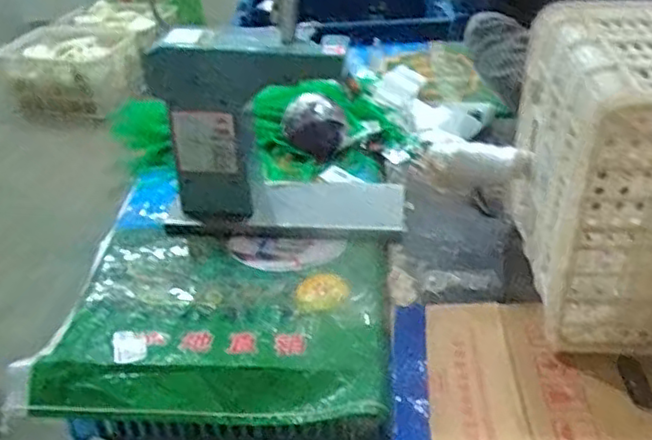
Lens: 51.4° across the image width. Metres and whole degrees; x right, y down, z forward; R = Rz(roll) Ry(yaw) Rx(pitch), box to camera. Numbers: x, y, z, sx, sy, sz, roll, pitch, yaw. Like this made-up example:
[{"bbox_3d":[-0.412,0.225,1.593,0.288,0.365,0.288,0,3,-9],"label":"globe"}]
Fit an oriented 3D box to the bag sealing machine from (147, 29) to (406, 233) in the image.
[{"bbox_3d":[-0.073,-0.145,1.088,0.412,0.273,0.200,7,35,12],"label":"bag sealing machine"}]

